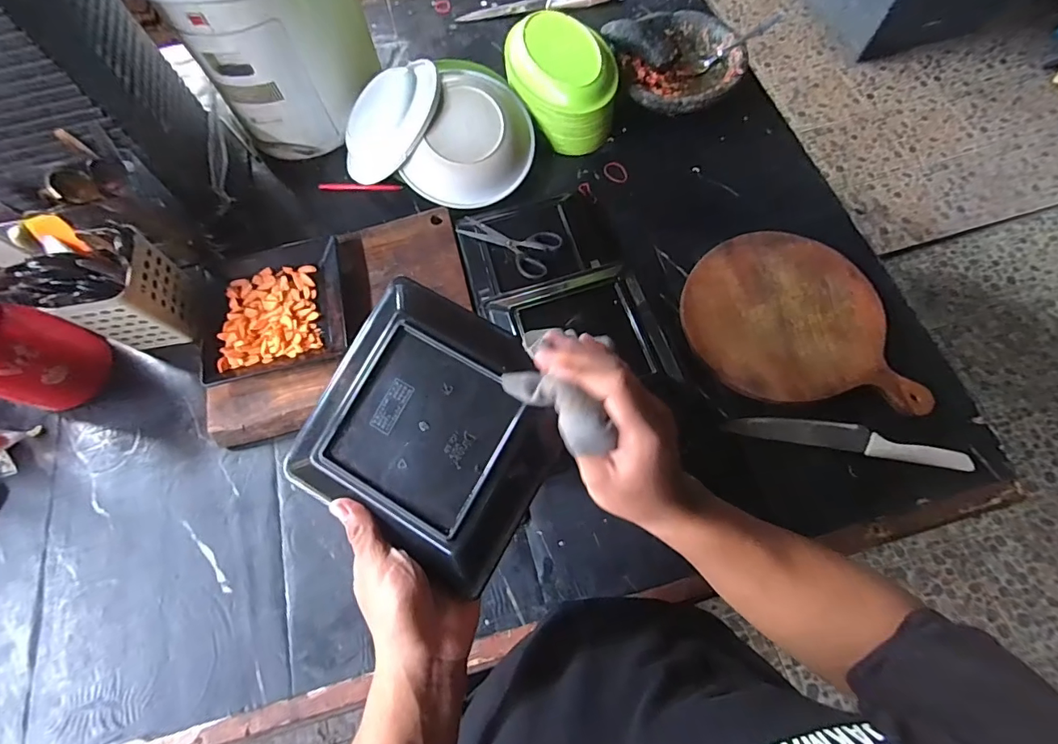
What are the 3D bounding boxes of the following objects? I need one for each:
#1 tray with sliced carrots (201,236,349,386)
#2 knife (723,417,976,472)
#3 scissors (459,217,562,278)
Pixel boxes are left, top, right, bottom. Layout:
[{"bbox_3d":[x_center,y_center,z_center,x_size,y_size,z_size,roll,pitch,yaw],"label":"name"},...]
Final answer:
[{"bbox_3d":[-0.359,-0.100,0.683,0.187,0.033,0.216,-13,69,-2],"label":"tray with sliced carrots"},{"bbox_3d":[0.399,0.082,0.596,0.270,0.019,0.036,11,70,7],"label":"knife"},{"bbox_3d":[-0.025,-0.195,0.684,0.154,0.009,0.075,37,84,19],"label":"scissors"}]

